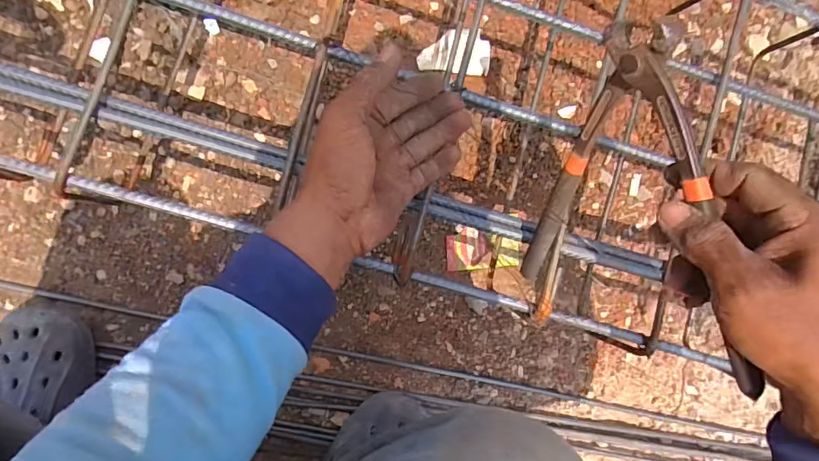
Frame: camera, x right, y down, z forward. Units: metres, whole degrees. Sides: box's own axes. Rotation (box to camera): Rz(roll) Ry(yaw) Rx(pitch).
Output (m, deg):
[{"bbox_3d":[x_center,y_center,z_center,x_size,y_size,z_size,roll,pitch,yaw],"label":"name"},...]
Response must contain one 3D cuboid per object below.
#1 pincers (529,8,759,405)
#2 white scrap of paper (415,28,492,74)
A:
[{"bbox_3d":[0.130,-0.010,0.332,0.051,0.151,0.216,-14,92,-10],"label":"pincers"},{"bbox_3d":[0.053,-0.213,0.578,0.084,0.016,0.055,1,89,-10],"label":"white scrap of paper"}]

